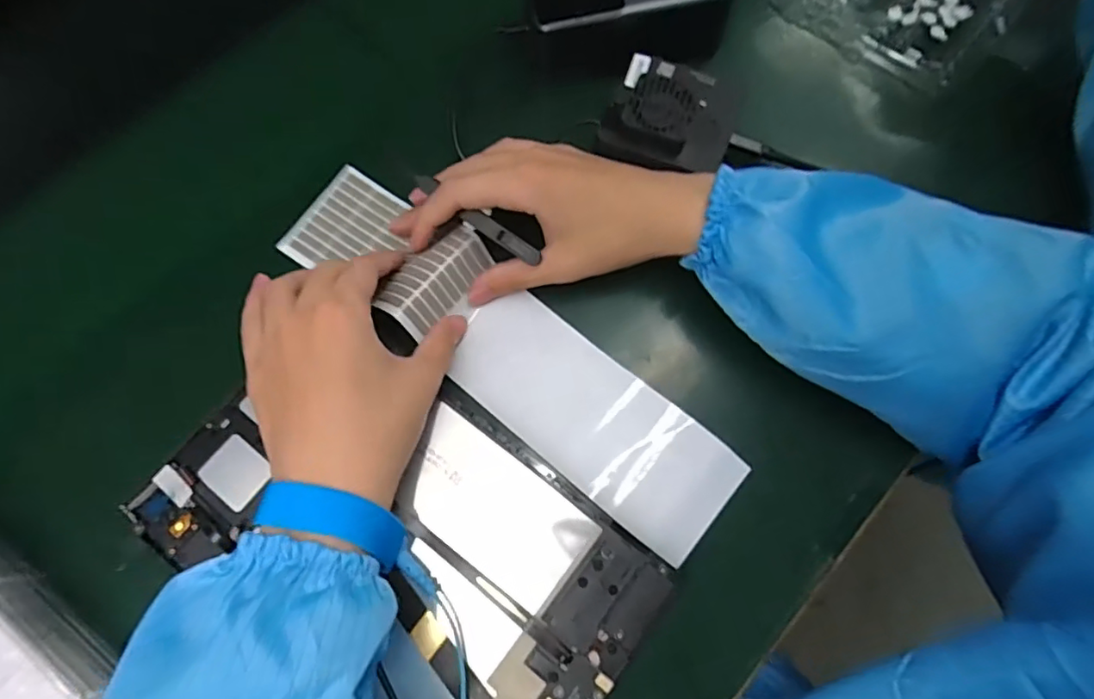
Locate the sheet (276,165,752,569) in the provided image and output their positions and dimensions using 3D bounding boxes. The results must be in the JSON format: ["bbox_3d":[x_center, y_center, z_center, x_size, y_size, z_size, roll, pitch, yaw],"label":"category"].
[{"bbox_3d":[-0.026,-0.006,0.328,0.298,0.028,0.069,39,75,11],"label":"sheet"}]

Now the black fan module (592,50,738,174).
[{"bbox_3d":[0.077,-0.144,0.347,0.073,0.024,0.074,23,73,7],"label":"black fan module"}]

